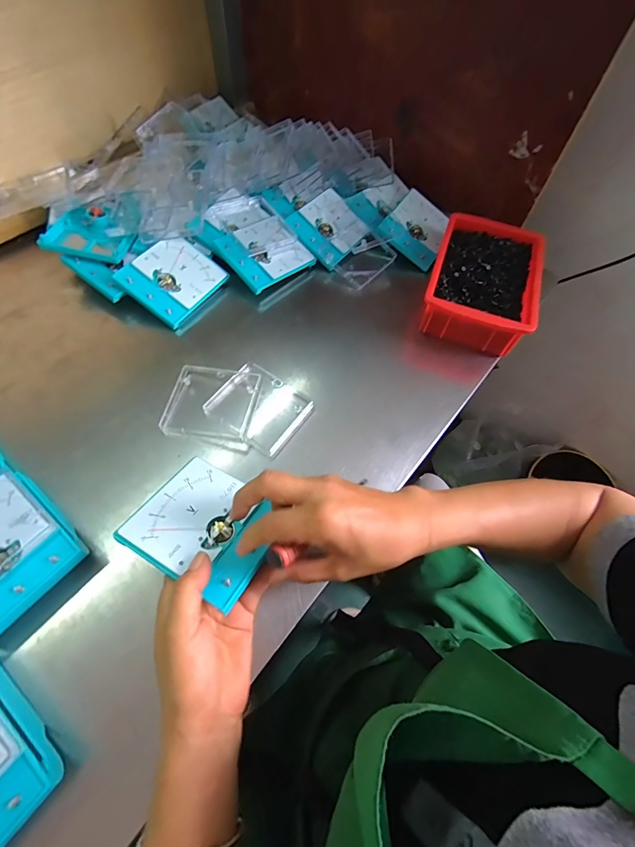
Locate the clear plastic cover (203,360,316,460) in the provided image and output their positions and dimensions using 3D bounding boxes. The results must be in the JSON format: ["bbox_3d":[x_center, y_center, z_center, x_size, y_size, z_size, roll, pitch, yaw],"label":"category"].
[{"bbox_3d":[-0.067,-0.023,0.419,0.103,0.019,0.087,32,64,13],"label":"clear plastic cover"}]

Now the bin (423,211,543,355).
[{"bbox_3d":[0.222,-0.194,0.503,0.130,0.063,0.191,19,61,7],"label":"bin"}]

